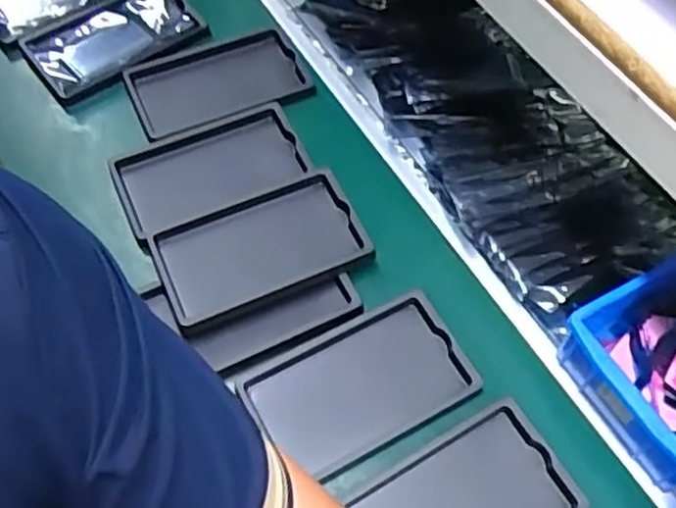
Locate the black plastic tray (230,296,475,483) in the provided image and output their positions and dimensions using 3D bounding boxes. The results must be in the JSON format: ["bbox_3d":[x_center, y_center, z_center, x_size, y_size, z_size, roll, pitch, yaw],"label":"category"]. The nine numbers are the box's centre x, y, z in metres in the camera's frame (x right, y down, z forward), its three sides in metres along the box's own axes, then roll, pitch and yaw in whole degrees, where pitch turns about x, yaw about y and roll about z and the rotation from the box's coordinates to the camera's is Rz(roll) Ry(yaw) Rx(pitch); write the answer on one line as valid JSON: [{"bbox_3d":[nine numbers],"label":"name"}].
[{"bbox_3d":[0.018,0.098,0.526,0.149,0.028,0.091,-23,62,-16],"label":"black plastic tray"}]

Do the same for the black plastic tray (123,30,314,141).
[{"bbox_3d":[-0.112,-0.159,0.666,0.156,0.018,0.087,-18,61,-13],"label":"black plastic tray"}]

